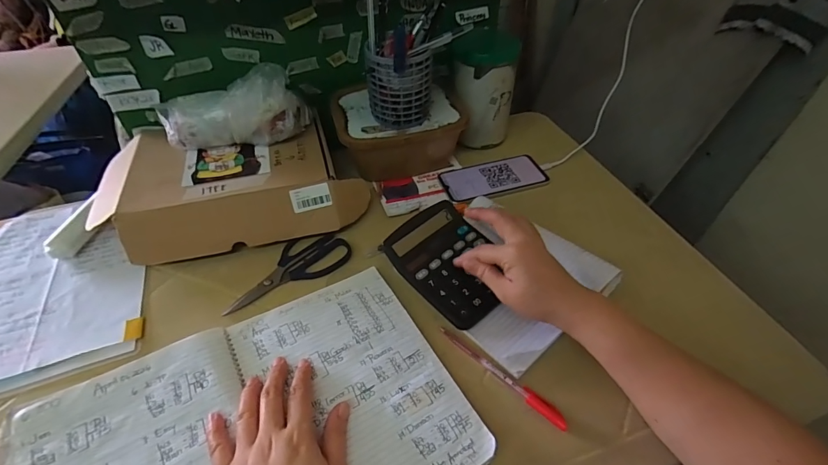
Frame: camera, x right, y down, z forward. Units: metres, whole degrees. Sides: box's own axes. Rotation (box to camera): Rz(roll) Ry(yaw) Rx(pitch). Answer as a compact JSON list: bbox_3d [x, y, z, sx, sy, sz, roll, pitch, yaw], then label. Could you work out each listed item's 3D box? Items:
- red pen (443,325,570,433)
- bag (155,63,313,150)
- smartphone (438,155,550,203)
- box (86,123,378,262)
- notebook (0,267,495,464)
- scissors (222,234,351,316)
[{"bbox_3d":[0.087,0.142,0.405,0.148,0.007,0.014,34,55,28],"label":"red pen"},{"bbox_3d":[-0.251,-0.169,0.553,0.198,0.089,0.071,-10,47,-10],"label":"bag"},{"bbox_3d":[0.122,-0.087,0.622,0.157,0.010,0.081,-12,47,-12],"label":"smartphone"},{"bbox_3d":[-0.254,-0.067,0.568,0.344,0.073,0.206,-11,47,-10],"label":"box"},{"bbox_3d":[-0.150,0.186,0.352,0.381,0.020,0.246,-22,50,-20],"label":"notebook"},{"bbox_3d":[-0.160,0.045,0.503,0.161,0.005,0.067,-28,53,-25],"label":"scissors"}]

